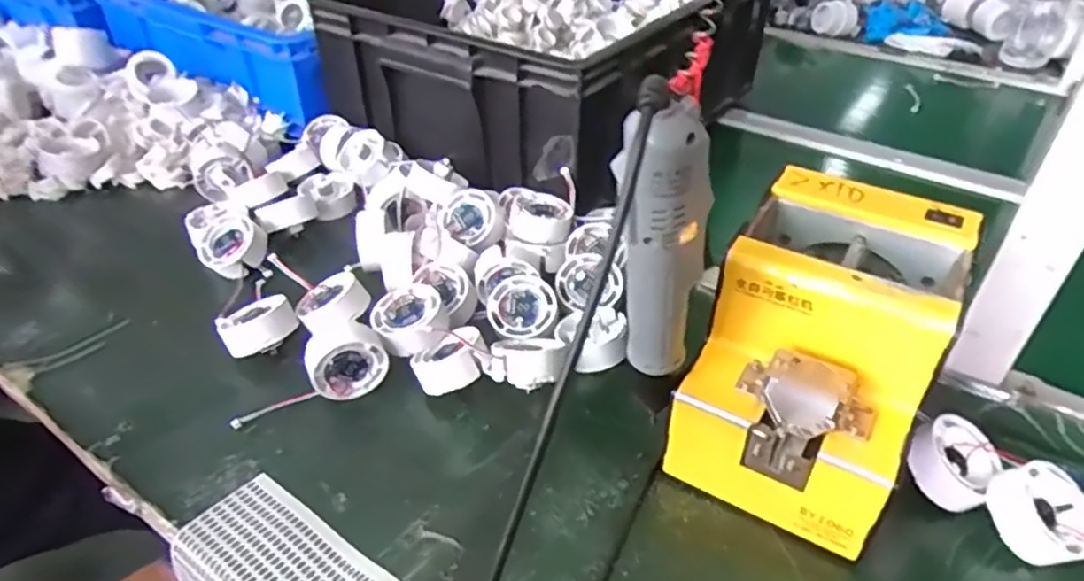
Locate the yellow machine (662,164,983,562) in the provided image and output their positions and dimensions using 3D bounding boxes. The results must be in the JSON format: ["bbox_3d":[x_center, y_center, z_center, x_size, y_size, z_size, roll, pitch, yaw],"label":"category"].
[{"bbox_3d":[0.173,0.042,0.438,0.123,0.147,0.186,22,43,26],"label":"yellow machine"}]

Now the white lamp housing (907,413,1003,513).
[{"bbox_3d":[0.261,0.107,0.443,0.055,0.027,0.055,-34,80,-27],"label":"white lamp housing"}]

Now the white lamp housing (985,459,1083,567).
[{"bbox_3d":[0.298,0.132,0.415,0.056,0.032,0.054,-1,57,1],"label":"white lamp housing"}]

